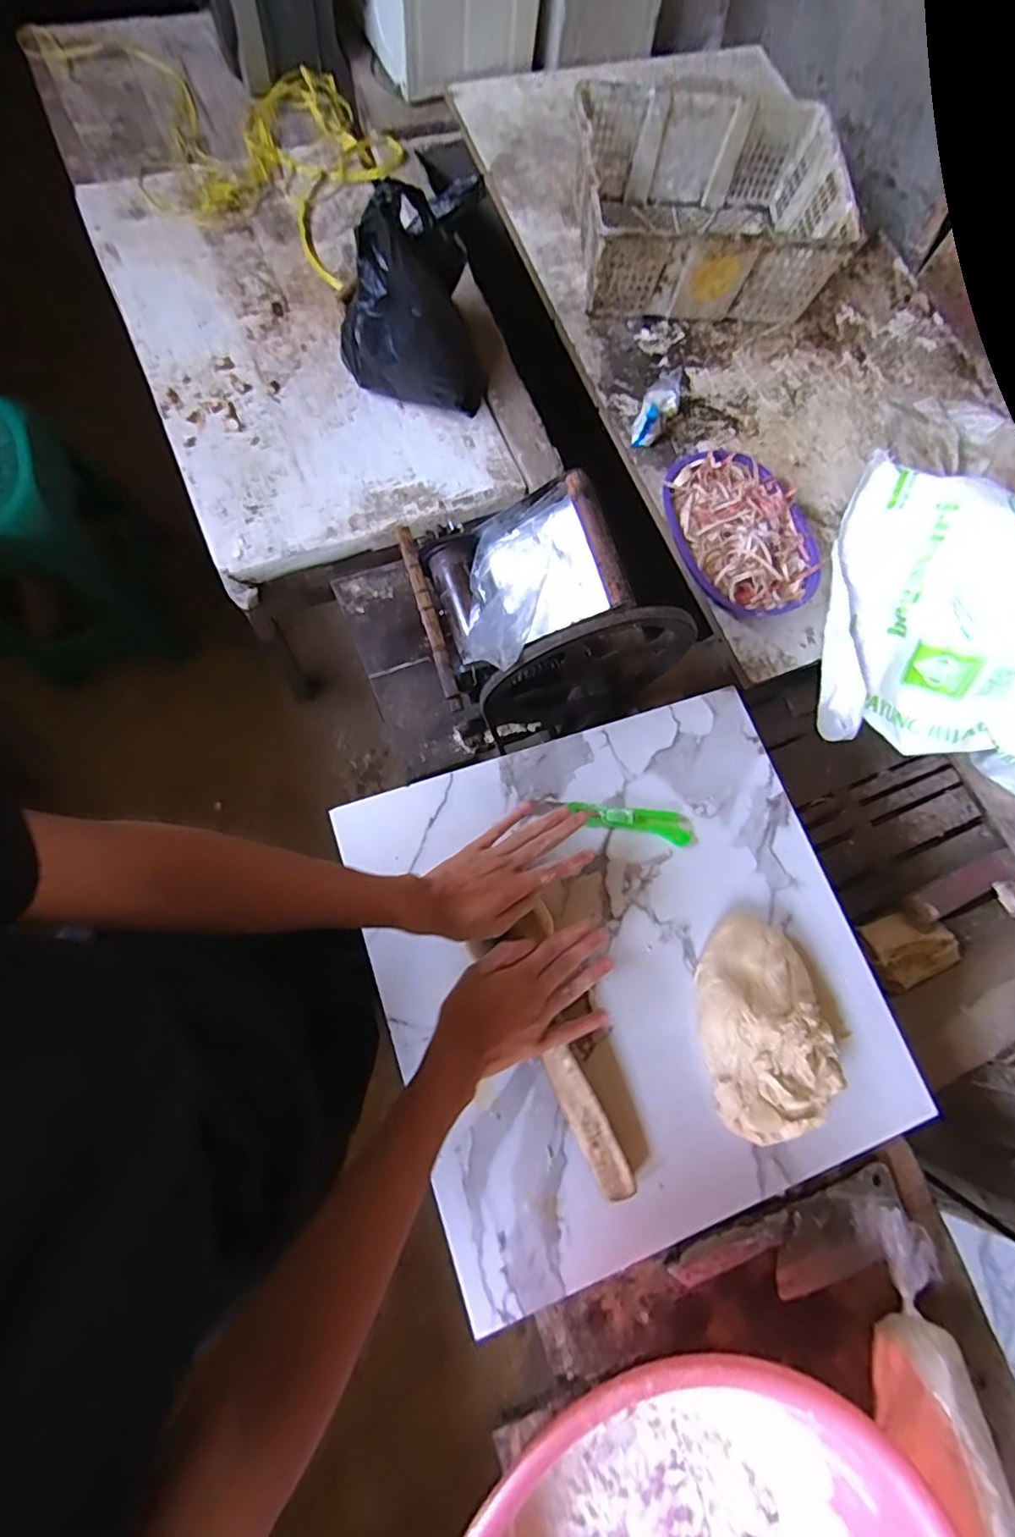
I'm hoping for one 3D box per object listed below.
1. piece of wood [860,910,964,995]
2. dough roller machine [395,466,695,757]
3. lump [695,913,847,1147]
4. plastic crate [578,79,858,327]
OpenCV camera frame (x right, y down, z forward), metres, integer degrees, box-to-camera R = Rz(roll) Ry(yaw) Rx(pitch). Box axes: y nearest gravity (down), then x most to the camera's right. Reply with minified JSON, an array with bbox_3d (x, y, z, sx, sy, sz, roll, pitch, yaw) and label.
[{"bbox_3d":[0.691,0.306,1.016,0.149,0.026,0.113,-22,79,-10],"label":"piece of wood"},{"bbox_3d":[0.033,-0.192,0.769,0.281,0.340,0.227,-17,79,-9],"label":"dough roller machine"},{"bbox_3d":[0.256,0.252,0.587,0.125,0.049,0.203,-6,77,-8],"label":"lump"},{"bbox_3d":[0.365,-1.049,1.125,0.475,0.163,0.367,-1,77,-6],"label":"plastic crate"}]

